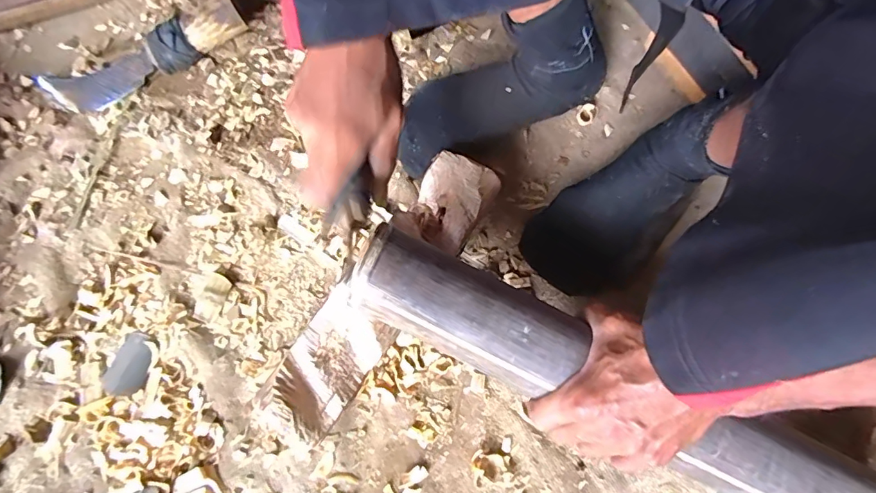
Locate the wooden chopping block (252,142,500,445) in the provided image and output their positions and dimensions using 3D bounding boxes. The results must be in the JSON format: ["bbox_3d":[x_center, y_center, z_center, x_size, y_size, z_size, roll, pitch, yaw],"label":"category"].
[{"bbox_3d":[-0.053,0.042,0.466,0.072,0.056,0.300,33,77,9],"label":"wooden chopping block"}]

